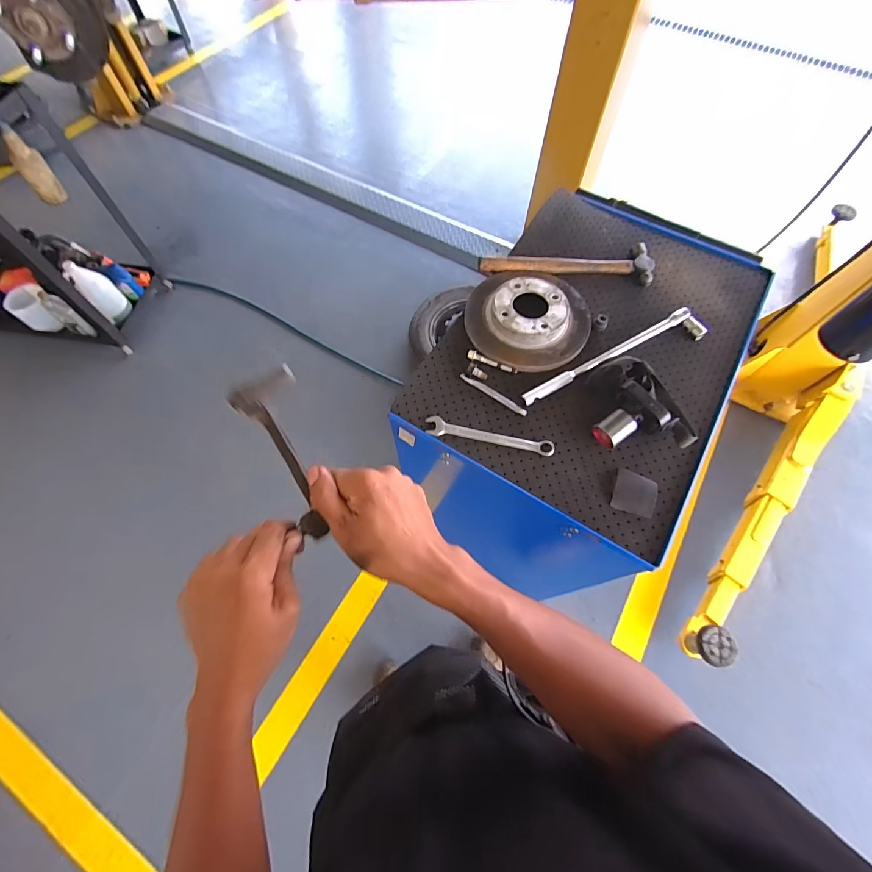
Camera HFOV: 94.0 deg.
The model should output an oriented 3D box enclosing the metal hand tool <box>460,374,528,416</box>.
[{"bbox_3d":[0.096,-0.070,0.683,0.127,0.005,0.013,34,69,15],"label":"metal hand tool"}]

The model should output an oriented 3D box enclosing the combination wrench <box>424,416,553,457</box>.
[{"bbox_3d":[0.084,0.002,0.651,0.203,0.011,0.033,13,66,6],"label":"combination wrench"}]

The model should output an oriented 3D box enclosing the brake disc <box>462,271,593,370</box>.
[{"bbox_3d":[0.163,-0.215,0.734,0.218,0.046,0.201,0,65,0],"label":"brake disc"}]

